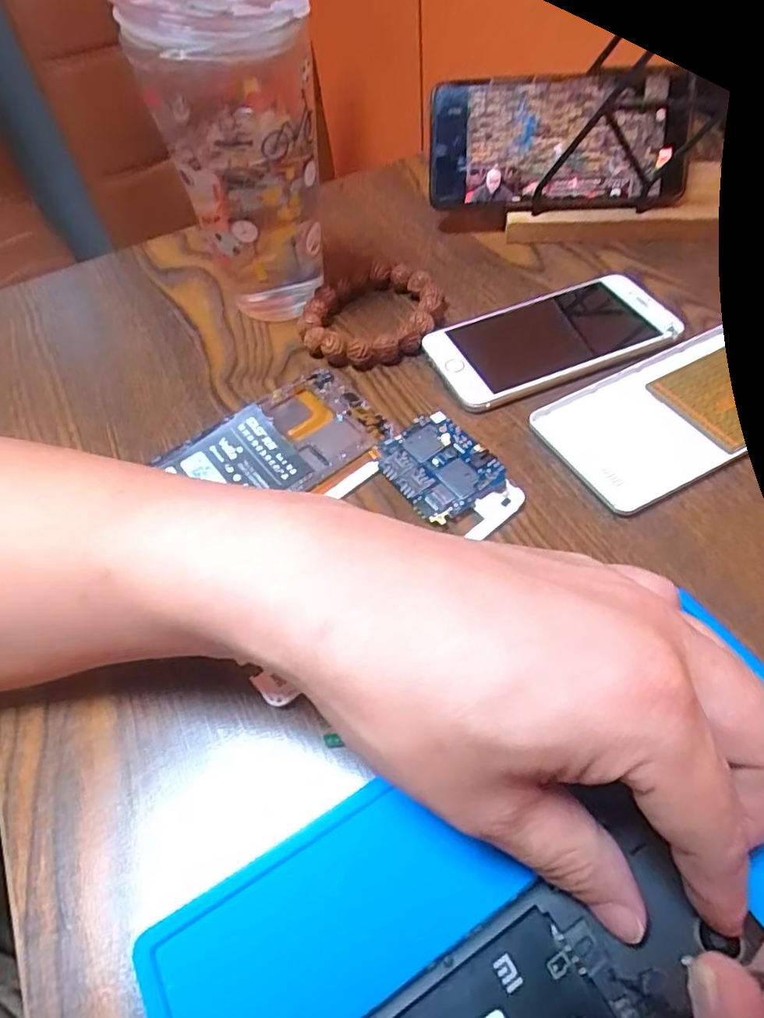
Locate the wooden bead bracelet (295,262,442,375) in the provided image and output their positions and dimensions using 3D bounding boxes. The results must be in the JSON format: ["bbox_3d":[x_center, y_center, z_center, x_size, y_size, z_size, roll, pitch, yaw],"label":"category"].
[{"bbox_3d":[-0.004,-0.116,0.352,0.073,0.016,0.084,18,57,17],"label":"wooden bead bracelet"}]

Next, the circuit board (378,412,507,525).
[{"bbox_3d":[0.027,-0.020,0.283,0.044,0.008,0.054,-29,56,-15],"label":"circuit board"}]

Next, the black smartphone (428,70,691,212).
[{"bbox_3d":[0.111,-0.232,0.379,0.158,0.073,0.014,4,20,9],"label":"black smartphone"}]

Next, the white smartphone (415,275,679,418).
[{"bbox_3d":[0.095,-0.098,0.333,0.133,0.006,0.068,-21,55,-10],"label":"white smartphone"}]

